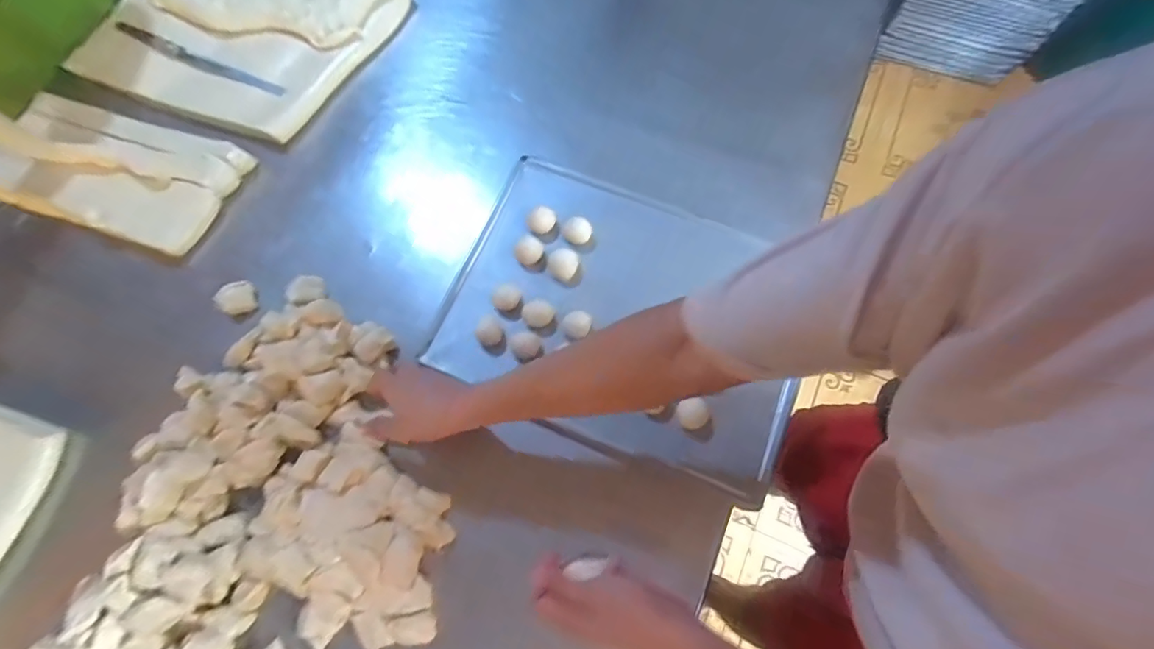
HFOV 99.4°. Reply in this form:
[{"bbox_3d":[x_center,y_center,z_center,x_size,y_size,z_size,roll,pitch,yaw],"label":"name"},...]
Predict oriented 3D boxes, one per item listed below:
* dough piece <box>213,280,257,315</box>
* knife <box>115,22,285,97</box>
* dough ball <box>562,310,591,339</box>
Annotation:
[{"bbox_3d":[-0.436,-0.035,0.629,0.042,0.028,0.035,-40,77,-11],"label":"dough piece"},{"bbox_3d":[-0.554,-0.389,0.718,0.281,0.015,0.020,25,75,8],"label":"knife"},{"bbox_3d":[0.000,0.000,0.607,0.034,0.021,0.034,0,73,0],"label":"dough ball"}]

